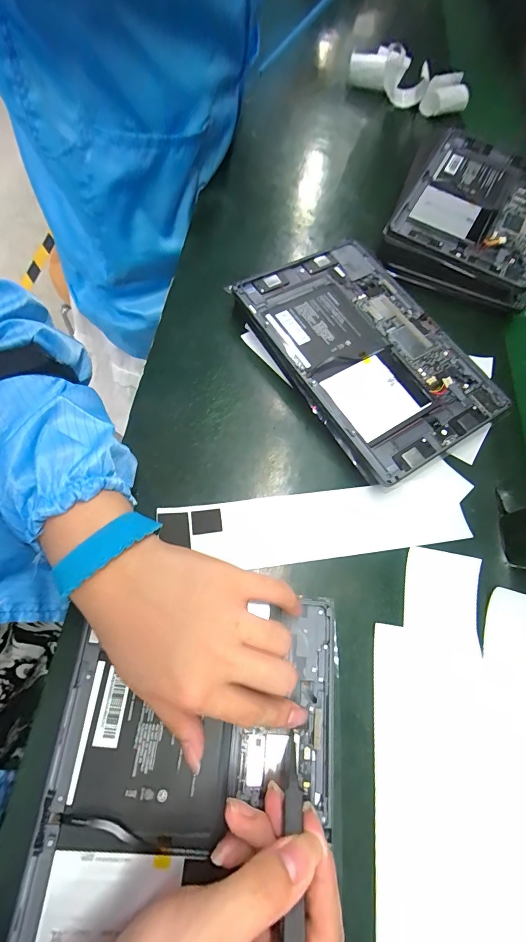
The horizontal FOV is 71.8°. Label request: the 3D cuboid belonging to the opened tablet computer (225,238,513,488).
[{"bbox_3d":[0.100,-0.123,0.368,0.168,0.026,0.257,-29,74,-19],"label":"opened tablet computer"}]

